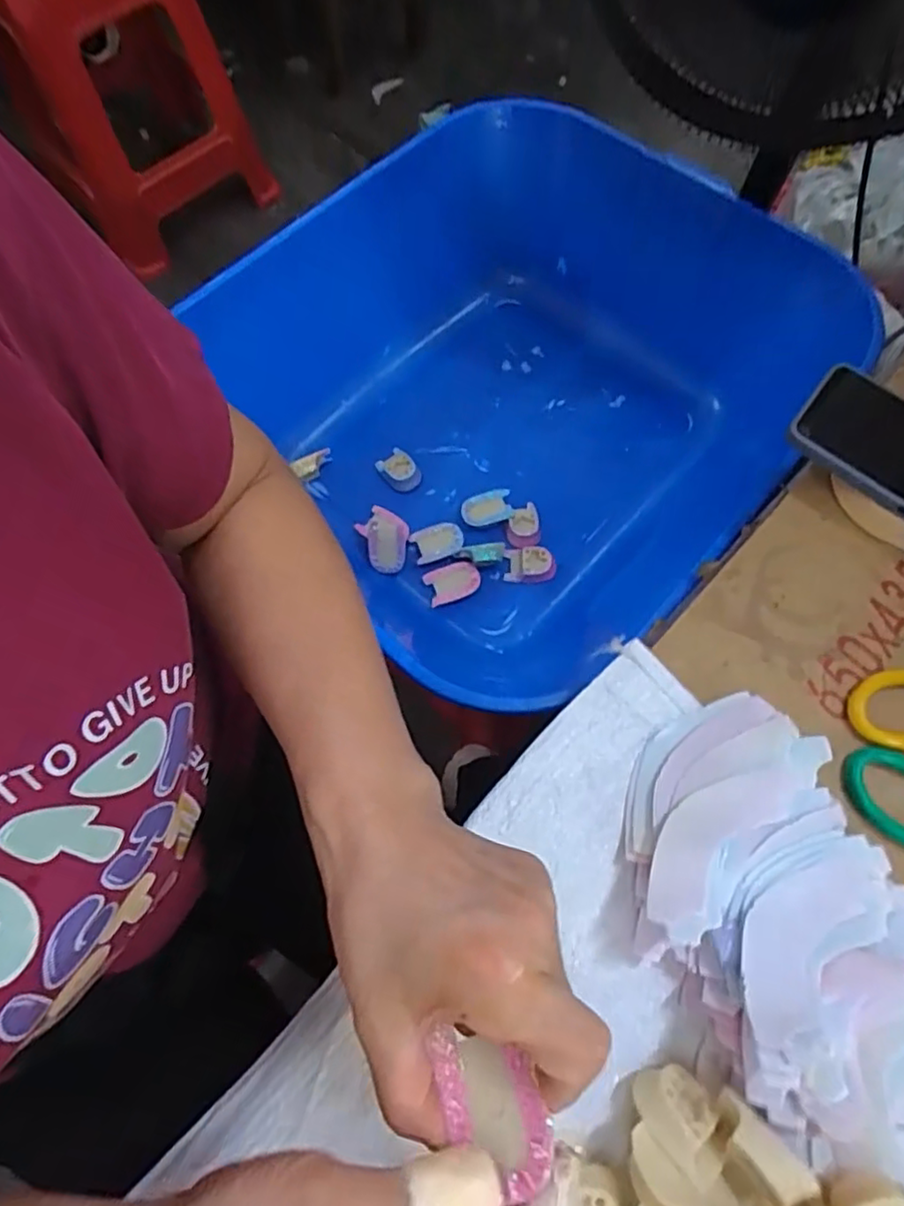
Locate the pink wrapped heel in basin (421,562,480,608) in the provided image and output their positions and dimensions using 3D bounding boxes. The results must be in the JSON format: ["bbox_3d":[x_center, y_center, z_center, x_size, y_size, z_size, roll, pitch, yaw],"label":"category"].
[{"bbox_3d":[0.001,-0.020,0.664,0.055,0.019,0.037,-18,68,-7],"label":"pink wrapped heel in basin"}]

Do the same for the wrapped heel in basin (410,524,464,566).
[{"bbox_3d":[-0.014,-0.064,0.681,0.054,0.014,0.039,-17,68,-7],"label":"wrapped heel in basin"}]

